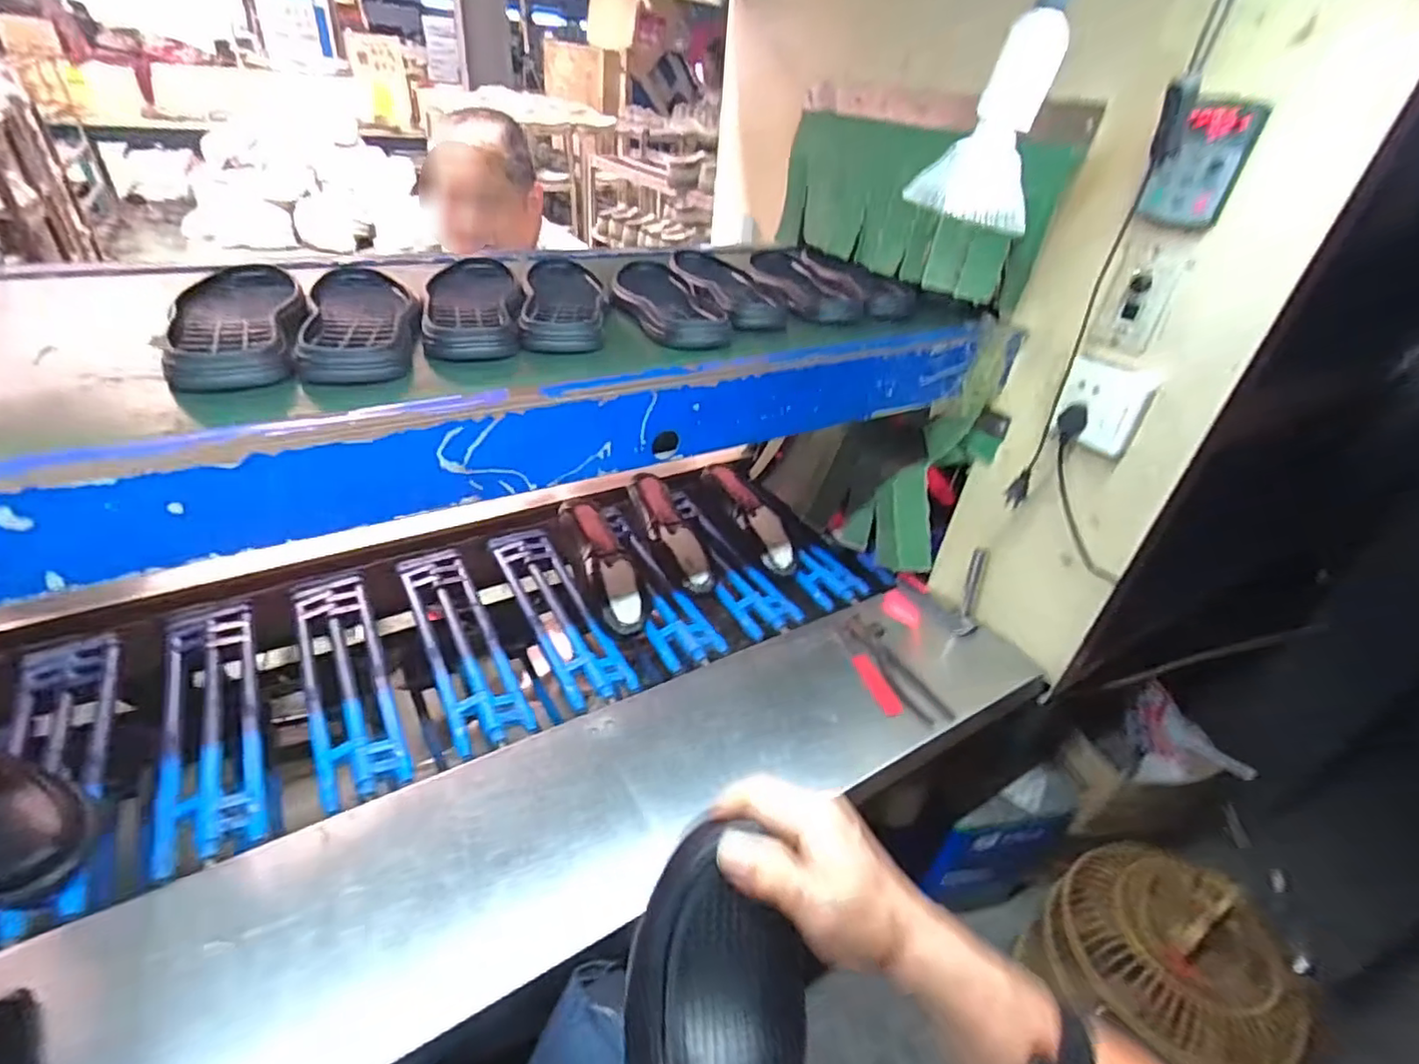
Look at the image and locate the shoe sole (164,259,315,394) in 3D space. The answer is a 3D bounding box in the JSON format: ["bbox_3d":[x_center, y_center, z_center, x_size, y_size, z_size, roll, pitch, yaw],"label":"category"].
[{"bbox_3d":[-0.431,-0.202,0.585,0.092,0.029,0.279,-15,41,-25],"label":"shoe sole"}]

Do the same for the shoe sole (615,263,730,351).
[{"bbox_3d":[-0.059,-0.277,0.740,0.093,0.026,0.273,-8,39,-18],"label":"shoe sole"}]

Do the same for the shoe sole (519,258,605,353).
[{"bbox_3d":[-0.165,-0.275,0.718,0.081,0.027,0.284,-3,37,-11],"label":"shoe sole"}]

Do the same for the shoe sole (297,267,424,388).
[{"bbox_3d":[-0.333,-0.209,0.608,0.092,0.030,0.274,-12,40,-21],"label":"shoe sole"}]

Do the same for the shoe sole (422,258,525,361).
[{"bbox_3d":[-0.251,-0.253,0.682,0.094,0.028,0.276,-8,39,-17],"label":"shoe sole"}]

